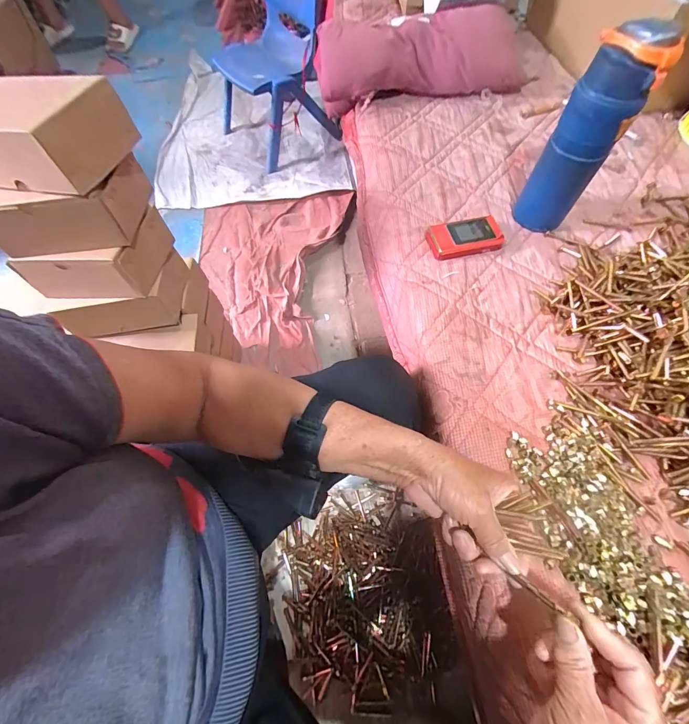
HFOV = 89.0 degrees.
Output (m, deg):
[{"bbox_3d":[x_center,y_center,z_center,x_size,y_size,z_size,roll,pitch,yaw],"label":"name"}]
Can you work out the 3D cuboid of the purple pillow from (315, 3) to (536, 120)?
[{"bbox_3d":[0.147,-0.608,0.699,0.402,0.102,0.180,-10,65,-3],"label":"purple pillow"}]

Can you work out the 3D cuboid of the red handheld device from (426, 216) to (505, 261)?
[{"bbox_3d":[0.179,-0.183,0.511,0.106,0.023,0.052,-12,65,-5],"label":"red handheld device"}]

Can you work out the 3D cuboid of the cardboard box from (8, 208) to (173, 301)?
[{"bbox_3d":[-0.382,-0.170,0.537,0.178,0.081,0.128,-1,64,1],"label":"cardboard box"}]

